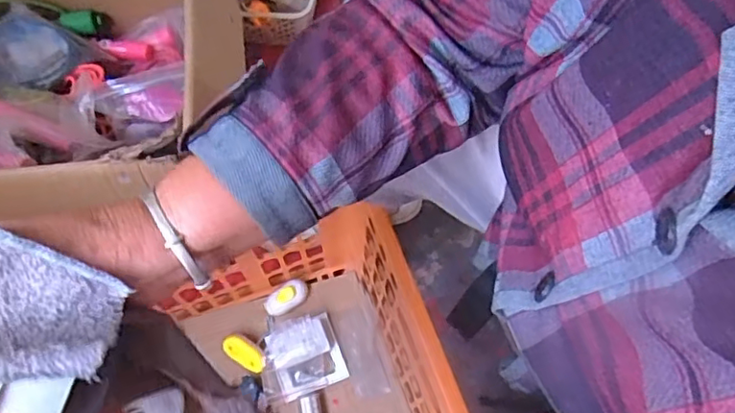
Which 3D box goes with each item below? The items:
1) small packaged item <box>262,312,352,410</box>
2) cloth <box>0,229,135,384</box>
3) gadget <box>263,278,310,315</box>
[{"bbox_3d":[-0.089,0.188,0.739,0.108,0.045,0.086,-18,69,-8],"label":"small packaged item"},{"bbox_3d":[-0.170,0.046,0.270,0.097,0.039,0.069,-4,68,-3],"label":"cloth"},{"bbox_3d":[-0.105,0.119,0.774,0.061,0.015,0.030,-35,72,-14],"label":"gadget"}]

